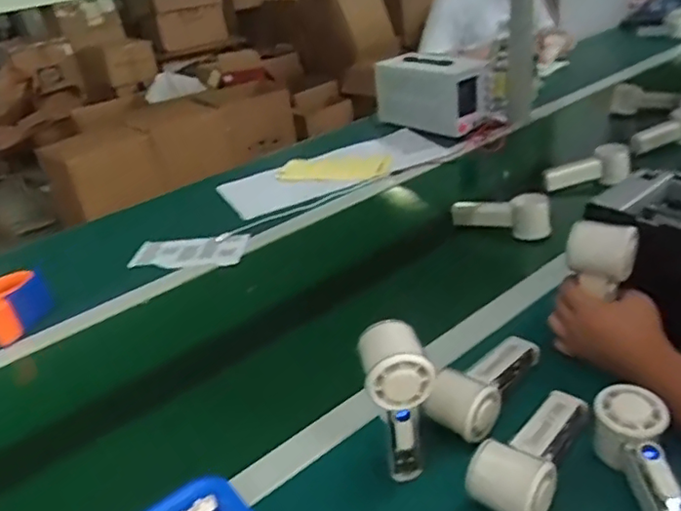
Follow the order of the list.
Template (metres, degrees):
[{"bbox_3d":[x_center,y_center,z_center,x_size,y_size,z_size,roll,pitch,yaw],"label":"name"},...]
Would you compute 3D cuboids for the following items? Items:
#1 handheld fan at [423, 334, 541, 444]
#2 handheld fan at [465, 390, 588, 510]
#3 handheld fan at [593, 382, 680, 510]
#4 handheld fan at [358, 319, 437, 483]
[{"bbox_3d":[0.160,0.133,0.631,0.061,0.050,0.157,24,42,36],"label":"handheld fan"},{"bbox_3d":[0.180,0.177,0.549,0.069,0.050,0.149,21,40,33],"label":"handheld fan"},{"bbox_3d":[0.266,0.192,0.508,0.048,0.065,0.158,-6,45,-2],"label":"handheld fan"},{"bbox_3d":[0.050,0.136,0.546,0.058,0.153,0.063,-6,33,-4],"label":"handheld fan"}]

